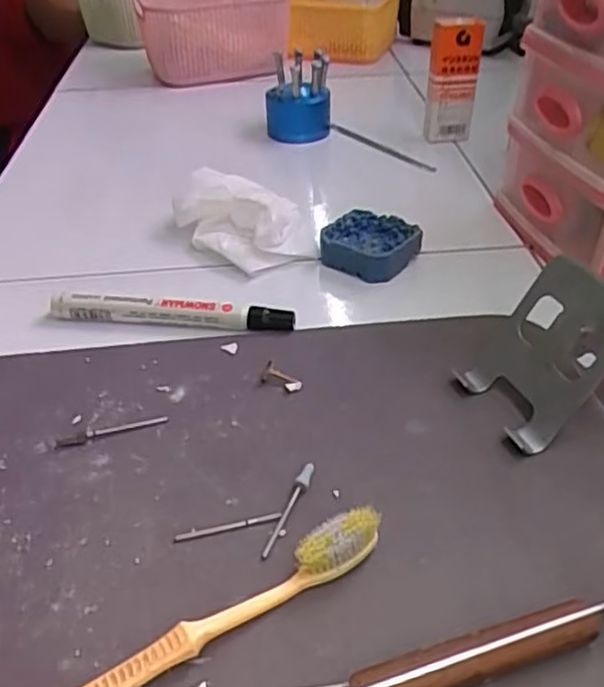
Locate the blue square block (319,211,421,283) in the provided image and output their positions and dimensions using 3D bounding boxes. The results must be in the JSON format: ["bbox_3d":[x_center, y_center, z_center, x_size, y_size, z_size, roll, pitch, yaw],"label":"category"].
[{"bbox_3d":[0.046,-0.066,0.447,0.053,0.025,0.054,24,45,30],"label":"blue square block"}]

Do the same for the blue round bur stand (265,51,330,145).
[{"bbox_3d":[-0.004,-0.224,0.615,0.057,0.077,0.051,-5,38,-3],"label":"blue round bur stand"}]

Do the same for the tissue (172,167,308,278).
[{"bbox_3d":[-0.043,-0.088,0.470,0.070,0.035,0.104,-21,42,-22],"label":"tissue"}]

